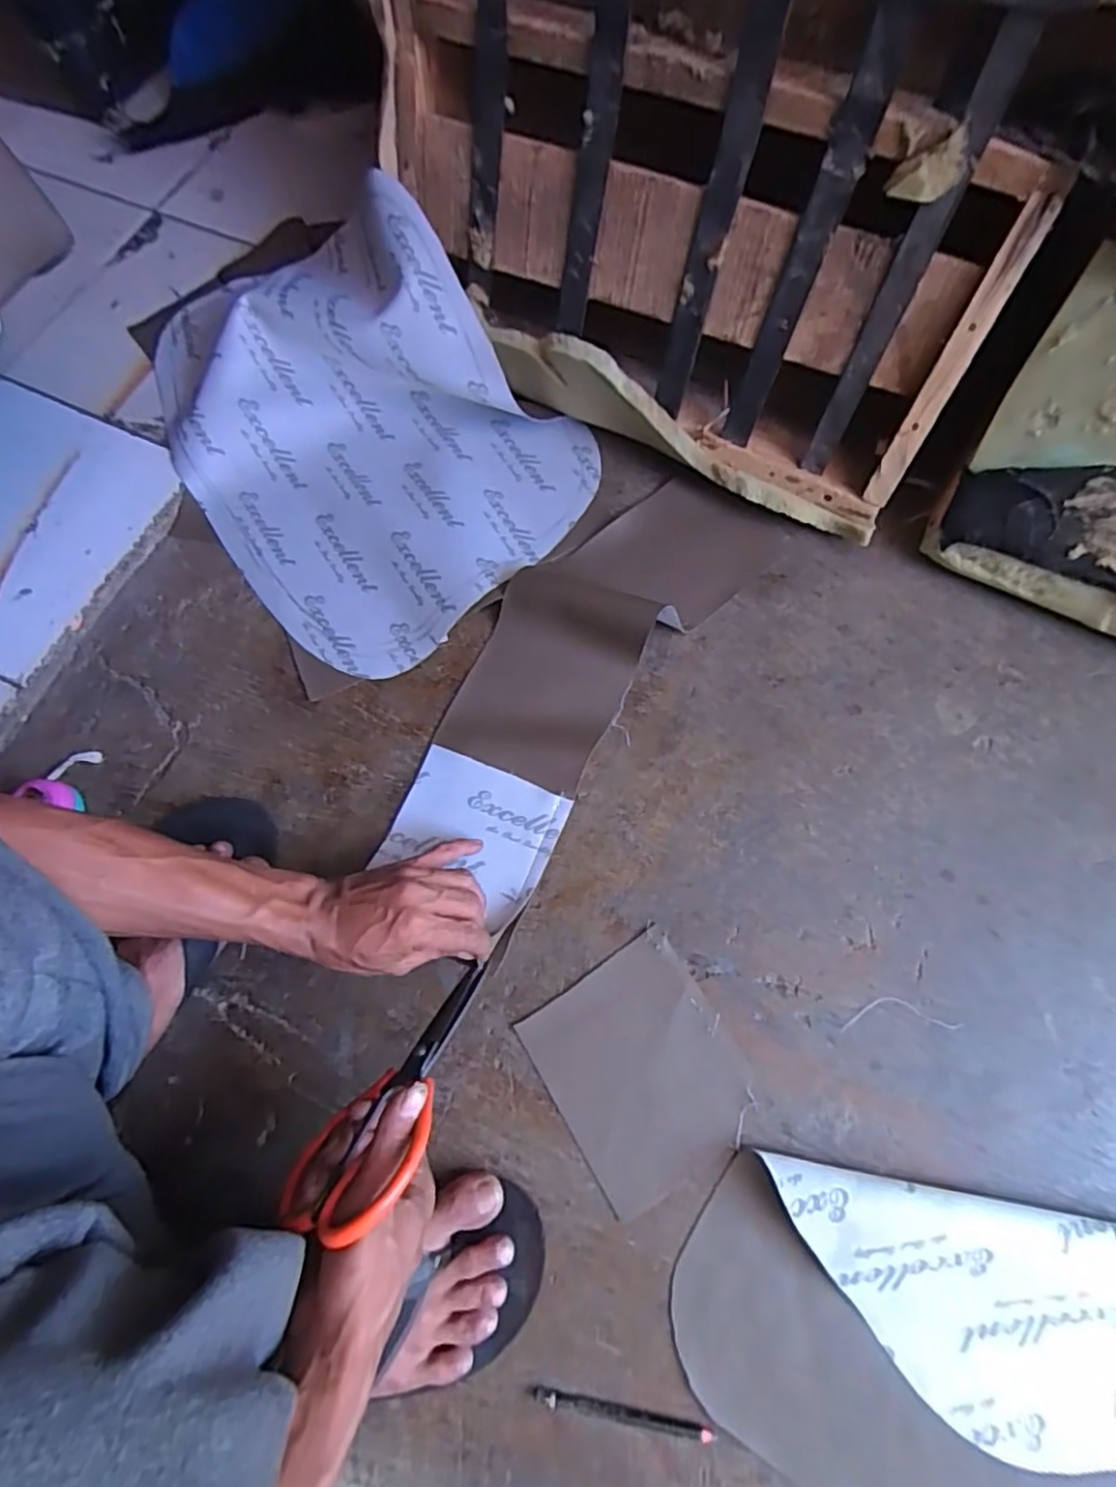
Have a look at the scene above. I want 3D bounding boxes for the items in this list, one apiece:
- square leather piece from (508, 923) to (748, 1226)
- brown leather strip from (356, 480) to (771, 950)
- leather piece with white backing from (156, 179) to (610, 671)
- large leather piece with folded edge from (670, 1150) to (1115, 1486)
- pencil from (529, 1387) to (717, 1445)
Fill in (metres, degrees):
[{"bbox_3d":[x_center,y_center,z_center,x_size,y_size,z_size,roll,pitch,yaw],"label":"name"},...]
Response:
[{"bbox_3d":[0.066,0.256,0.517,0.140,0.004,0.160,-31,73,-8],"label":"square leather piece"},{"bbox_3d":[0.016,-0.077,0.608,0.169,0.044,0.461,33,77,12],"label":"brown leather strip"},{"bbox_3d":[-0.232,-0.343,0.662,0.496,0.143,0.351,43,78,15],"label":"leather piece with white backing"},{"bbox_3d":[0.328,0.425,0.432,0.469,0.034,0.296,24,74,10],"label":"large leather piece with folded edge"},{"bbox_3d":[0.043,0.460,0.450,0.123,0.004,0.010,8,72,5],"label":"pencil"}]

